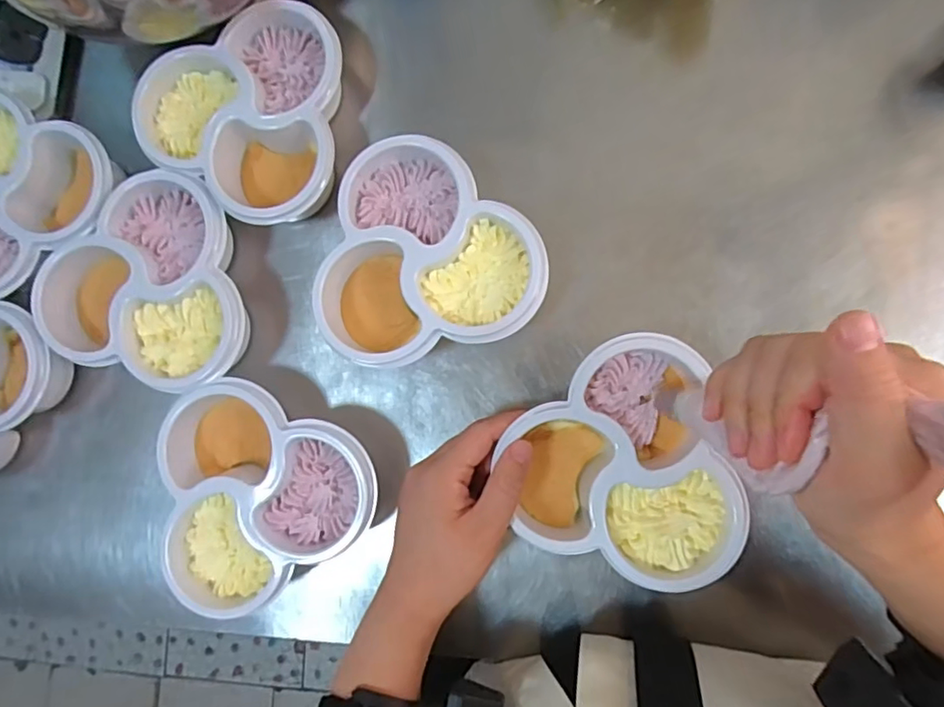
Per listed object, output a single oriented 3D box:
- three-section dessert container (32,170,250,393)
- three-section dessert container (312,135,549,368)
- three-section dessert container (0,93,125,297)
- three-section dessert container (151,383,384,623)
[{"bbox_3d":[-0.215,-0.048,0.389,0.138,0.044,0.132,8,87,6],"label":"three-section dessert container"},{"bbox_3d":[-0.031,-0.066,0.369,0.138,0.048,0.132,-16,85,4],"label":"three-section dessert container"},{"bbox_3d":[-0.321,-0.103,0.399,0.135,0.039,0.133,0,86,6],"label":"three-section dessert container"},{"bbox_3d":[-0.125,0.088,0.369,0.129,0.045,0.136,0,86,6],"label":"three-section dessert container"}]

